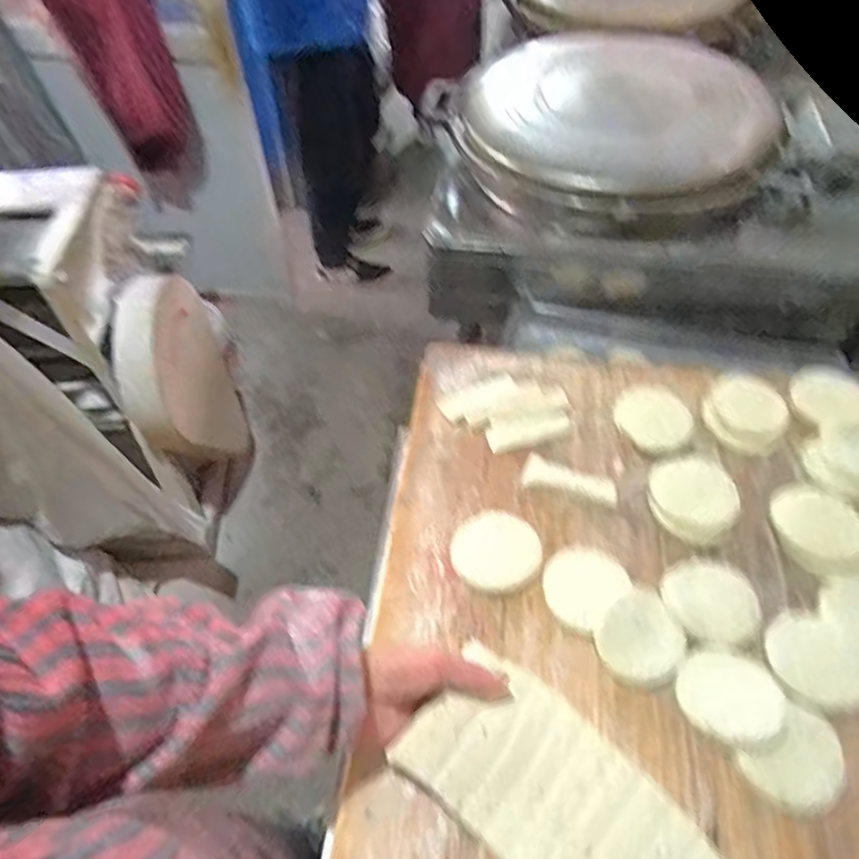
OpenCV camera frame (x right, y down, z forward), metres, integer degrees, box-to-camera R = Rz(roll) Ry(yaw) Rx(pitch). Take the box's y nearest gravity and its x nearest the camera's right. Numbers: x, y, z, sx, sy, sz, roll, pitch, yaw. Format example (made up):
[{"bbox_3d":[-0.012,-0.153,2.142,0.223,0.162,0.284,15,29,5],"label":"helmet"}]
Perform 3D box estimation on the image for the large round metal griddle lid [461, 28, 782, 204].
[{"bbox_3d":[0.369,-0.649,1.214,0.591,0.052,0.650,-1,52,1],"label":"large round metal griddle lid"}]

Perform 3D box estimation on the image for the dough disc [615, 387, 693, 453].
[{"bbox_3d":[0.240,-0.013,0.657,0.071,0.010,0.084,-17,54,-11],"label":"dough disc"}]

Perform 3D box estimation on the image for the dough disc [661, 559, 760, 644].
[{"bbox_3d":[0.243,0.147,0.531,0.074,0.004,0.073,-1,52,1],"label":"dough disc"}]

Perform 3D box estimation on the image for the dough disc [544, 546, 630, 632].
[{"bbox_3d":[0.135,0.136,0.542,0.070,0.012,0.064,-1,52,1],"label":"dough disc"}]

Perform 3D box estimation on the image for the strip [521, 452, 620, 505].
[{"bbox_3d":[0.140,0.051,0.611,0.092,0.010,0.031,19,55,16],"label":"strip"}]

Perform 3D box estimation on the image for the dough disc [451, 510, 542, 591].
[{"bbox_3d":[0.061,0.110,0.561,0.078,0.009,0.072,-1,52,1],"label":"dough disc"}]

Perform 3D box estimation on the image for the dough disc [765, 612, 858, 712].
[{"bbox_3d":[0.318,0.189,0.502,0.072,0.009,0.078,-1,52,1],"label":"dough disc"}]

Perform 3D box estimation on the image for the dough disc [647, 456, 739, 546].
[{"bbox_3d":[0.252,0.062,0.590,0.078,0.015,0.092,18,55,15],"label":"dough disc"}]

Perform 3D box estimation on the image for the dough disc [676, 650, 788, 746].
[{"bbox_3d":[0.236,0.209,0.482,0.074,0.014,0.065,24,57,19],"label":"dough disc"}]

